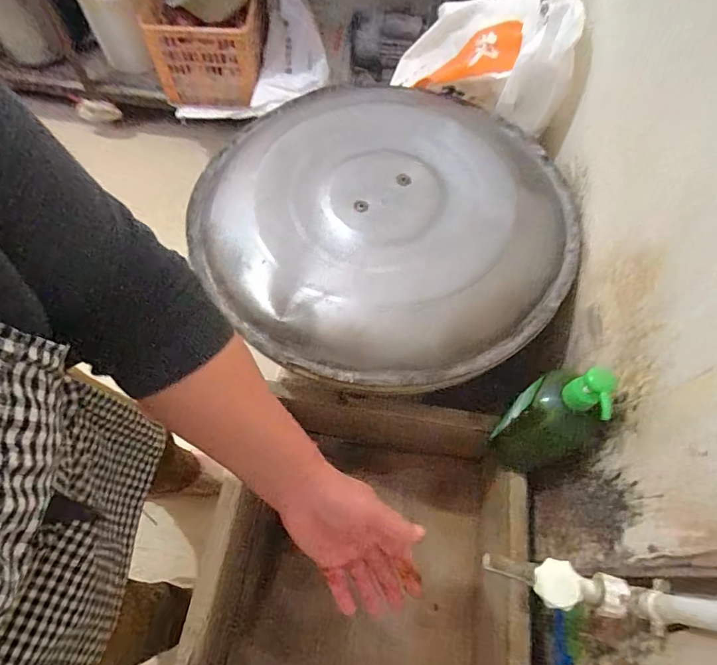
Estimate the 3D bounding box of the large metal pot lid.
[{"bbox_3d":[0.047,-0.185,0.756,0.608,0.070,0.580,1,63,-2],"label":"large metal pot lid"}]

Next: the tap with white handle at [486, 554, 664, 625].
[{"bbox_3d":[0.214,0.271,0.478,0.121,0.137,0.042,11,63,3],"label":"tap with white handle"}]

